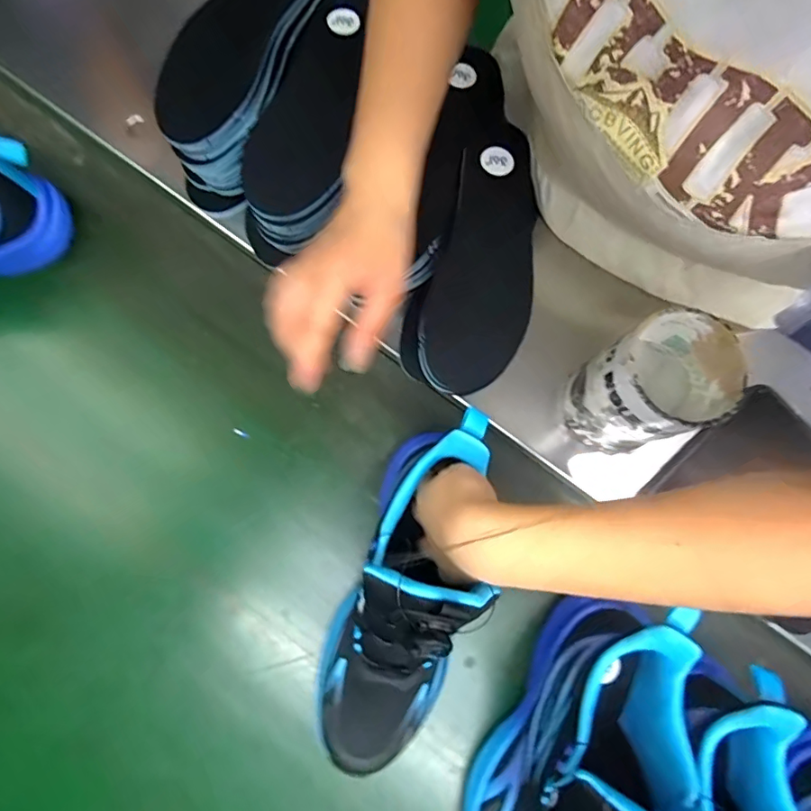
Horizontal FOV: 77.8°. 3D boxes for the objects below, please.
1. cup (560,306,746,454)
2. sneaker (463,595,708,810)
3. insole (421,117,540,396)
[{"bbox_3d":[0.182,-0.014,0.382,0.086,0.111,0.075,-29,83,-11],"label":"cup"},{"bbox_3d":[0.119,0.251,0.336,0.090,0.143,0.238,31,79,4],"label":"sneaker"},{"bbox_3d":[0.067,-0.117,0.405,0.075,0.025,0.216,15,77,-3],"label":"insole"}]

